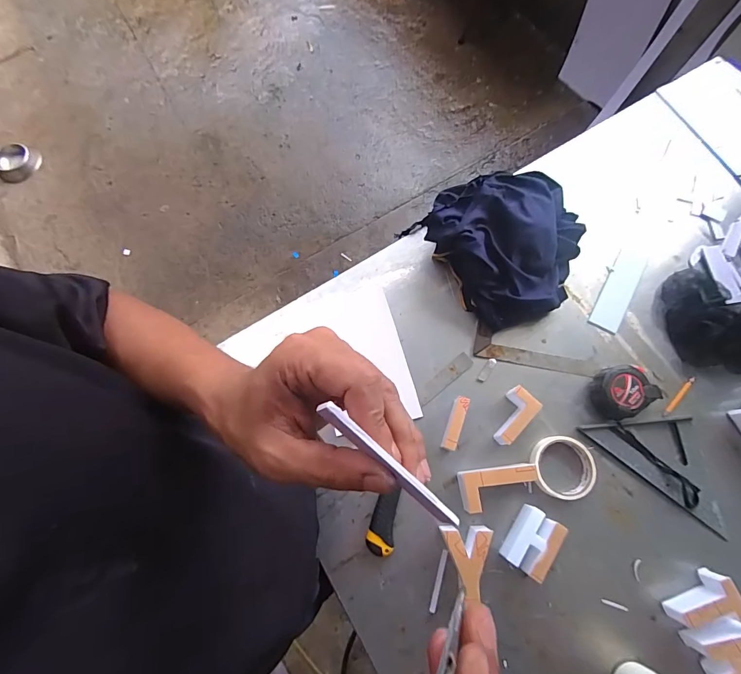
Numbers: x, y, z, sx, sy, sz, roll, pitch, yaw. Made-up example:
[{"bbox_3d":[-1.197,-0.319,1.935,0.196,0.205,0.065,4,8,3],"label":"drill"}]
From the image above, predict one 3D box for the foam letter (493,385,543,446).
[{"bbox_3d":[0.221,0.124,0.603,0.048,0.047,0.086,43,79,13],"label":"foam letter"}]

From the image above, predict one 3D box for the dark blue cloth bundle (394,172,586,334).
[{"bbox_3d":[0.238,-0.179,0.666,0.265,0.092,0.287,-42,78,-10],"label":"dark blue cloth bundle"}]

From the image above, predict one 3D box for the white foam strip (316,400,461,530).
[{"bbox_3d":[0.009,0.059,0.173,0.078,0.012,0.008,43,79,-5],"label":"white foam strip"}]

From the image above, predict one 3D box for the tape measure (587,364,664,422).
[{"bbox_3d":[0.404,0.087,0.611,0.094,0.040,0.083,-13,74,-2],"label":"tape measure"}]

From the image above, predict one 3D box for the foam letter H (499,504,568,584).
[{"bbox_3d":[0.232,0.294,0.553,0.062,0.044,0.084,31,77,10],"label":"foam letter H"}]

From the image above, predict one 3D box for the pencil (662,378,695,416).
[{"bbox_3d":[0.500,0.096,0.617,0.088,0.009,0.011,-41,77,-10],"label":"pencil"}]

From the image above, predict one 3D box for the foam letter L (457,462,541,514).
[{"bbox_3d":[0.190,0.223,0.574,0.113,0.046,0.055,-11,73,1],"label":"foam letter L"}]

